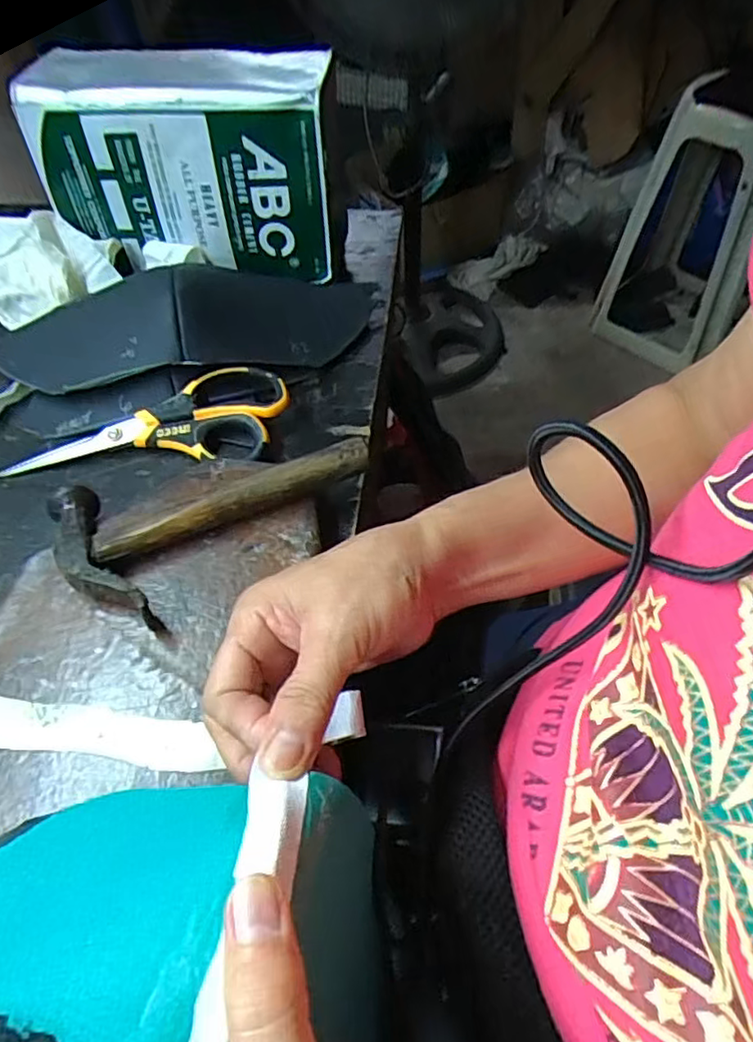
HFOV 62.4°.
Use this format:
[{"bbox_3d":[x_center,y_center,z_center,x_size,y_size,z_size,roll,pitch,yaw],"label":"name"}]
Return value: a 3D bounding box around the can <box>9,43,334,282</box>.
[{"bbox_3d":[-0.152,-0.296,0.518,0.233,0.139,0.093,3,52,6],"label":"can"}]

